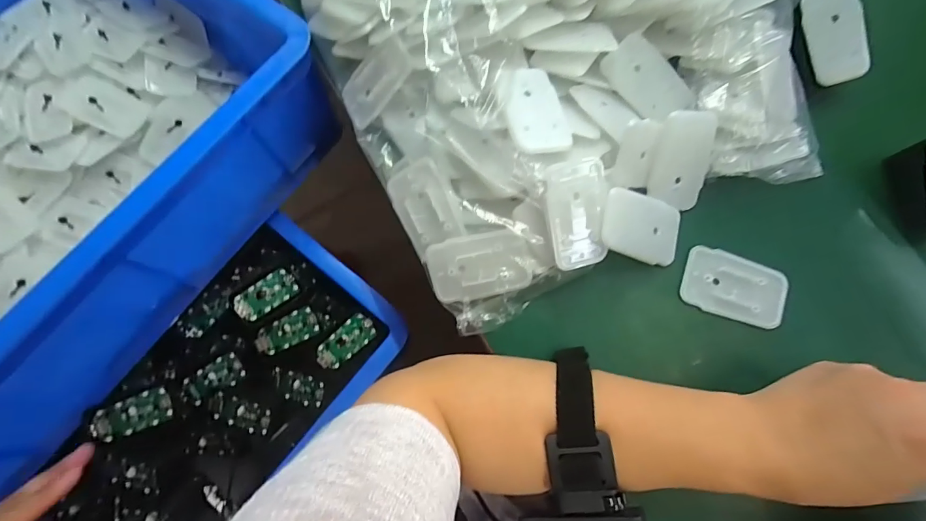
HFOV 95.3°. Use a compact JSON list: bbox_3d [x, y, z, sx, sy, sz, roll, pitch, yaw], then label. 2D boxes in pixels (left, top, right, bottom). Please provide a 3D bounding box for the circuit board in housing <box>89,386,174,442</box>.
[{"bbox_3d":[-0.307,0.144,0.393,0.062,0.006,0.032,-19,93,-19],"label":"circuit board in housing"}]

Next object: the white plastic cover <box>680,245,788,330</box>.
[{"bbox_3d":[0.192,0.019,0.299,0.067,0.008,0.044,18,77,4],"label":"white plastic cover"}]

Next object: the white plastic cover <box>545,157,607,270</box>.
[{"bbox_3d":[0.075,-0.030,0.277,0.043,0.006,0.069,-11,99,-19],"label":"white plastic cover"}]

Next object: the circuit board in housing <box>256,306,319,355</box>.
[{"bbox_3d":[-0.187,0.076,0.450,0.064,0.009,0.032,-29,78,-7],"label":"circuit board in housing"}]

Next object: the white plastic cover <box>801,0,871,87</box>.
[{"bbox_3d":[0.283,-0.170,0.319,0.040,0.007,0.070,-15,95,13],"label":"white plastic cover"}]

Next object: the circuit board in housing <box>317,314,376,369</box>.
[{"bbox_3d":[-0.125,0.087,0.452,0.065,0.004,0.033,-40,96,-19],"label":"circuit board in housing"}]

